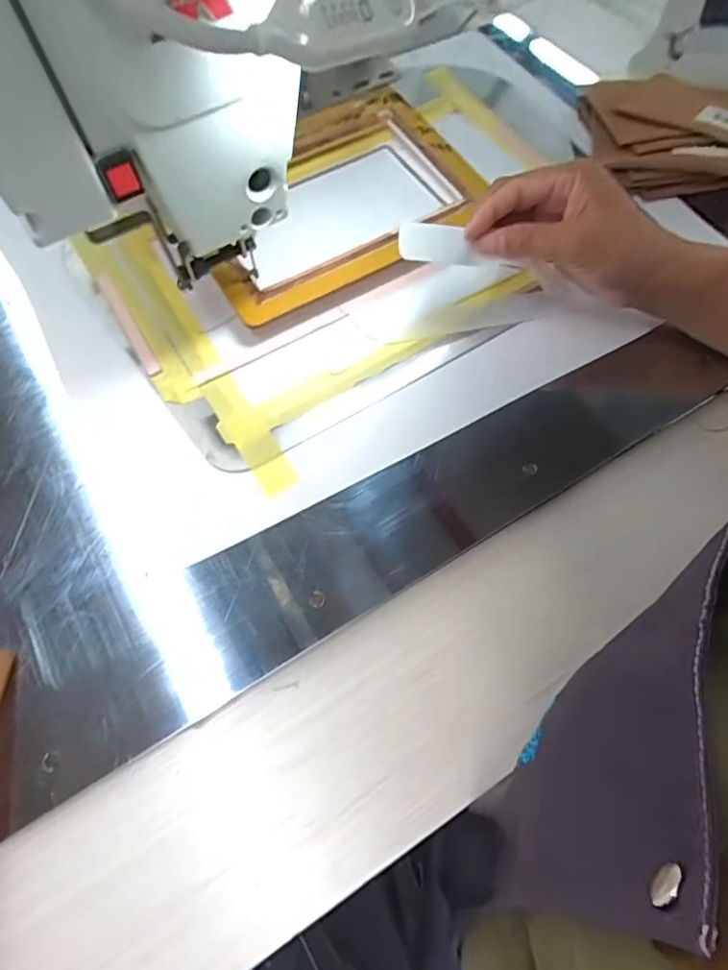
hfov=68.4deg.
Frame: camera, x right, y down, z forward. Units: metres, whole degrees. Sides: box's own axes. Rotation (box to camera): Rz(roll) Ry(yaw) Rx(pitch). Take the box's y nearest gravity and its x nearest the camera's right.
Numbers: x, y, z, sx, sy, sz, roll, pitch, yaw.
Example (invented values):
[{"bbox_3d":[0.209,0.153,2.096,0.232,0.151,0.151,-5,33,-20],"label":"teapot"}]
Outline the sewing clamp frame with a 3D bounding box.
[{"bbox_3d":[-0.026,-0.229,0.428,0.228,0.025,0.172,-31,69,-13],"label":"sewing clamp frame"}]

